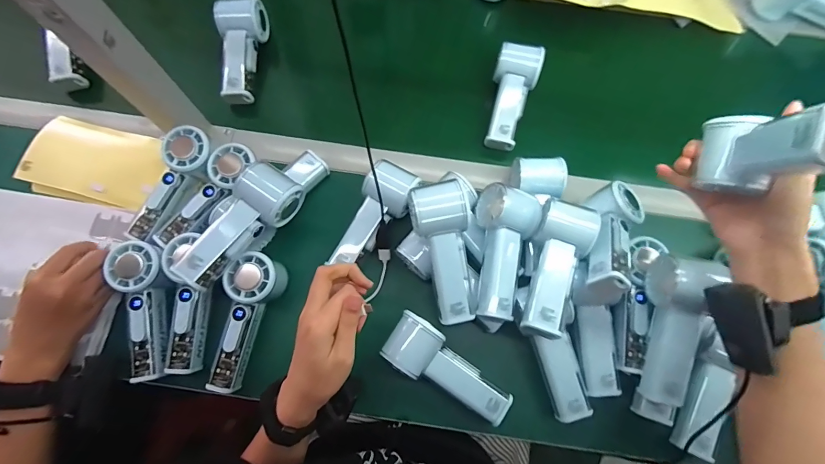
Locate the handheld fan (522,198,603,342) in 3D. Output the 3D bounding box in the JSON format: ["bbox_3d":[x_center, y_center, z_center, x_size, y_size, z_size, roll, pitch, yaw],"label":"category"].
[{"bbox_3d":[0.155,0.040,0.409,0.058,0.040,0.143,15,73,4],"label":"handheld fan"}]

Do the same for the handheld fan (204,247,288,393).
[{"bbox_3d":[-0.188,0.099,0.433,0.054,0.051,0.153,15,86,4],"label":"handheld fan"}]

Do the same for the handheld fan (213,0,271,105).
[{"bbox_3d":[-0.243,-0.258,0.538,0.069,0.048,0.148,-4,73,-2],"label":"handheld fan"}]

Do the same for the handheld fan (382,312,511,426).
[{"bbox_3d":[0.040,0.153,0.425,0.147,0.050,0.057,31,75,8],"label":"handheld fan"}]

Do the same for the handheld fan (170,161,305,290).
[{"bbox_3d":[-0.190,-0.008,0.417,0.052,0.048,0.148,38,76,10],"label":"handheld fan"}]

